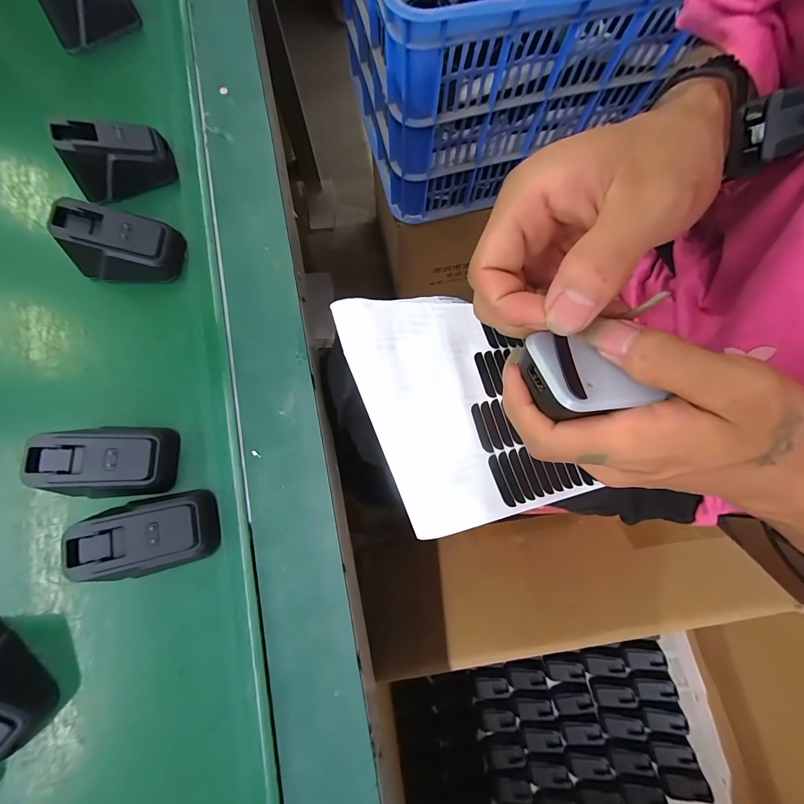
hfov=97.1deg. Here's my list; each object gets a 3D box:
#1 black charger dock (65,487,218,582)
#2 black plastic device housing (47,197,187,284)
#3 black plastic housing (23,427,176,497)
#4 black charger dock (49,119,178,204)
[{"bbox_3d":[-0.147,0.076,0.206,0.062,0.039,0.041,-8,78,-2],"label":"black charger dock"},{"bbox_3d":[-0.195,-0.108,0.246,0.067,0.038,0.044,-3,78,-1],"label":"black plastic device housing"},{"bbox_3d":[-0.178,0.034,0.216,0.060,0.040,0.043,2,78,0],"label":"black plastic housing"},{"bbox_3d":[-0.210,-0.181,0.261,0.068,0.039,0.032,-27,80,-6],"label":"black charger dock"}]

